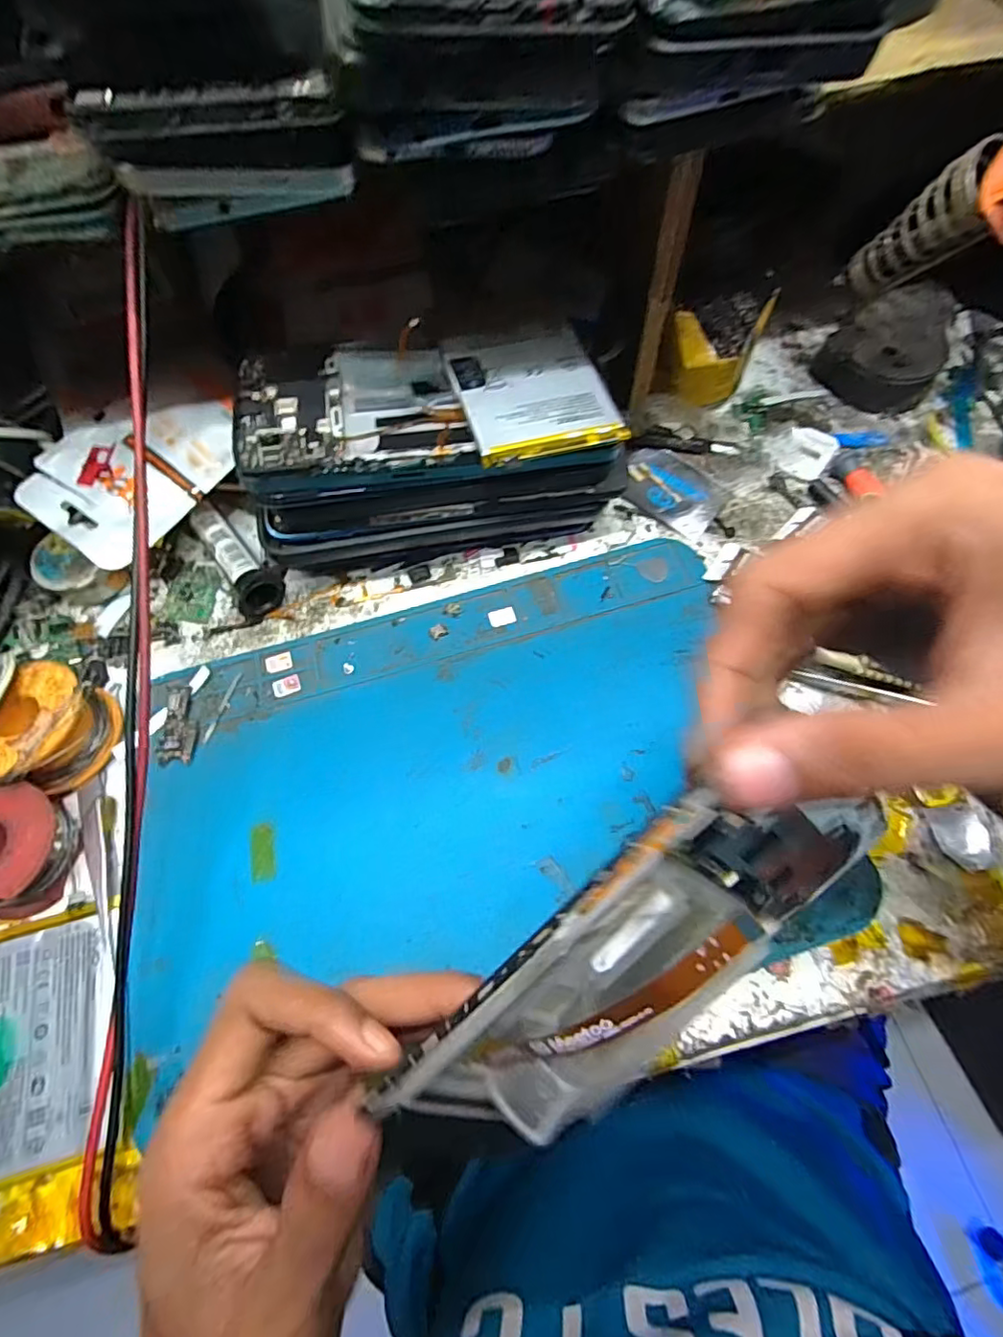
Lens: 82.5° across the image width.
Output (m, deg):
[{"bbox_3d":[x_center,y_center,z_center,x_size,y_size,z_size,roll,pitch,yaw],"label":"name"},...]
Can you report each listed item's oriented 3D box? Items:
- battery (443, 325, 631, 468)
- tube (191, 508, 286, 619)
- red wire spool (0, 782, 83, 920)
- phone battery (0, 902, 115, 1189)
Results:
[{"bbox_3d":[0.014,-0.119,0.246,0.063,0.007,0.066,-18,66,-6],"label":"battery"},{"bbox_3d":[-0.137,-0.057,0.300,0.026,0.023,0.069,-36,69,-13],"label":"tube"},{"bbox_3d":[-0.208,0.076,0.238,0.047,0.024,0.049,-1,66,2],"label":"red wire spool"},{"bbox_3d":[-0.178,0.141,0.219,0.056,0.007,0.087,-14,66,-4],"label":"phone battery"}]

